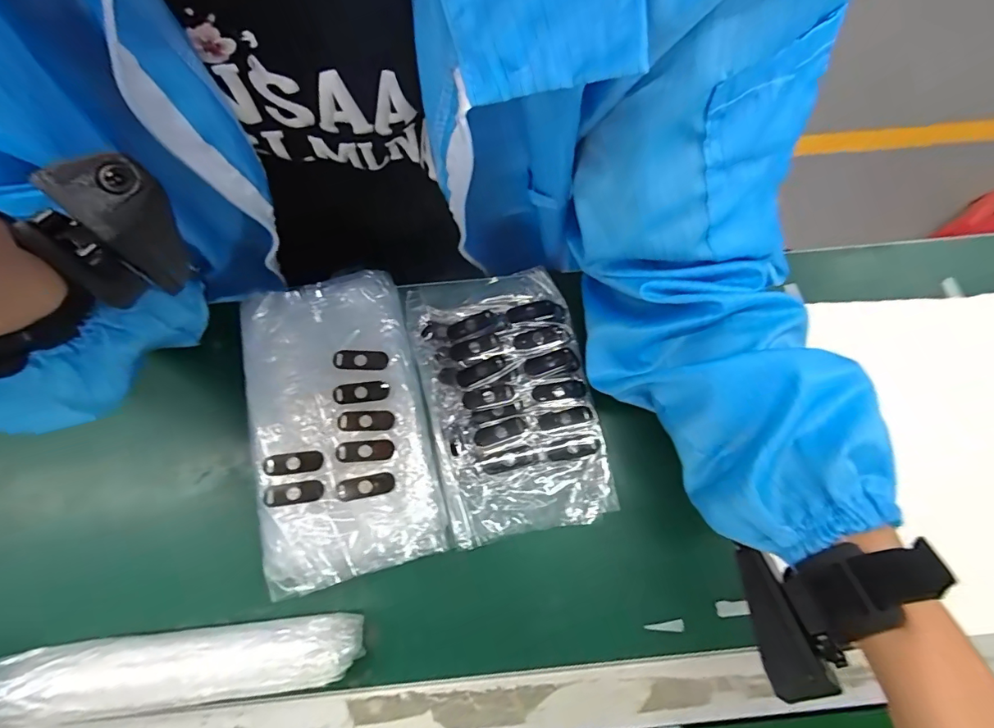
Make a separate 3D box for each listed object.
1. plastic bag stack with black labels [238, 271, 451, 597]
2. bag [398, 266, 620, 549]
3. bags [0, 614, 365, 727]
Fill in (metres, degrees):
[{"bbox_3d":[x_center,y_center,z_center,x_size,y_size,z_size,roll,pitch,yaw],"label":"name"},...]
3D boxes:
[{"bbox_3d":[-0.118,0.042,0.347,0.121,0.025,0.216,-13,77,-3],"label":"plastic bag stack with black labels"},{"bbox_3d":[0.007,0.024,0.363,0.126,0.012,0.201,-13,77,-2],"label":"bag"},{"bbox_3d":[-0.204,0.196,0.306,0.225,0.044,0.037,-6,77,-1],"label":"bags"}]

